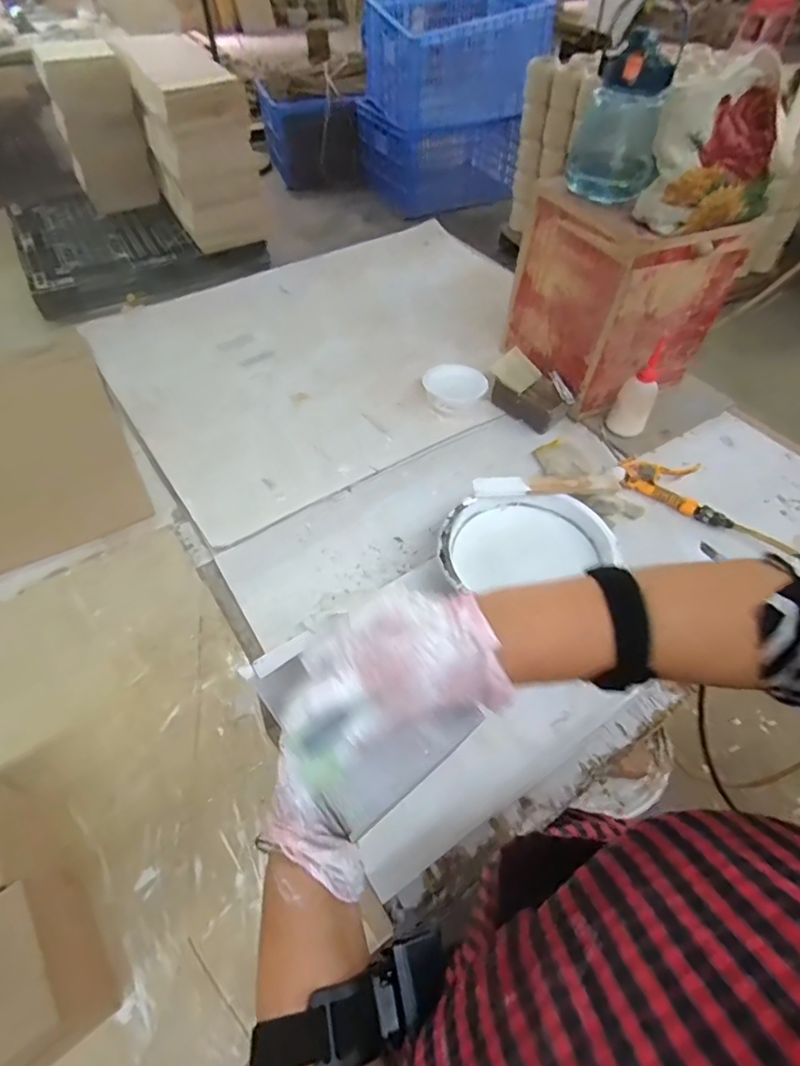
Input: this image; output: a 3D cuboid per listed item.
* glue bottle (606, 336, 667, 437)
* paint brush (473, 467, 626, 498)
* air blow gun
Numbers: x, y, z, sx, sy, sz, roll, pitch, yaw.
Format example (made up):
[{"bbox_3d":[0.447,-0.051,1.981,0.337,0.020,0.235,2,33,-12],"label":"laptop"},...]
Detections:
[{"bbox_3d":[0.399,-0.232,0.898,0.062,0.151,0.072,24,56,18],"label":"glue bottle"},{"bbox_3d":[0.205,-0.065,0.731,0.206,0.015,0.036,-5,52,-3],"label":"paint brush"},{"bbox_3d":[0.444,-0.072,0.854,0.178,0.035,0.092,34,59,23],"label":"air blow gun"}]

